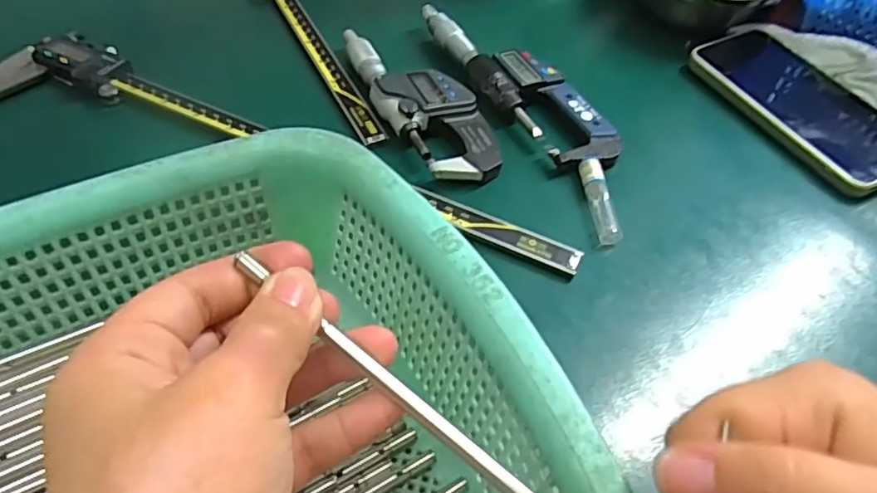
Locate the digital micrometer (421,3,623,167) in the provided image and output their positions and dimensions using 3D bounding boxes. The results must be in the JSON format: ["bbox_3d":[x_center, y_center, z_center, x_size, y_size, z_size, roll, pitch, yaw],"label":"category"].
[{"bbox_3d":[0.049,-0.111,0.401,0.051,0.022,0.178,-26,56,-24],"label":"digital micrometer"}]

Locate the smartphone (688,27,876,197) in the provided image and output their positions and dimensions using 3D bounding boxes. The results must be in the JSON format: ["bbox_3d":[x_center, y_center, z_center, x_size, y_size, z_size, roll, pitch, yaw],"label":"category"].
[{"bbox_3d":[0.243,-0.101,0.408,0.081,0.016,0.169,-19,53,-19],"label":"smartphone"}]

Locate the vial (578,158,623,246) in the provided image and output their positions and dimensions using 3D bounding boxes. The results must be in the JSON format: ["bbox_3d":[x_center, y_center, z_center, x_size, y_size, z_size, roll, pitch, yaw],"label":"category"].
[{"bbox_3d":[0.092,-0.026,0.342,0.011,0.013,0.059,-2,49,-5],"label":"vial"}]

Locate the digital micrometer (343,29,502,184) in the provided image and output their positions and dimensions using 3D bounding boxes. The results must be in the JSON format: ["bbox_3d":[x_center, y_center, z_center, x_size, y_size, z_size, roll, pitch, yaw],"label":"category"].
[{"bbox_3d":[-0.015,-0.098,0.386,0.053,0.023,0.157,-25,55,-23],"label":"digital micrometer"}]

